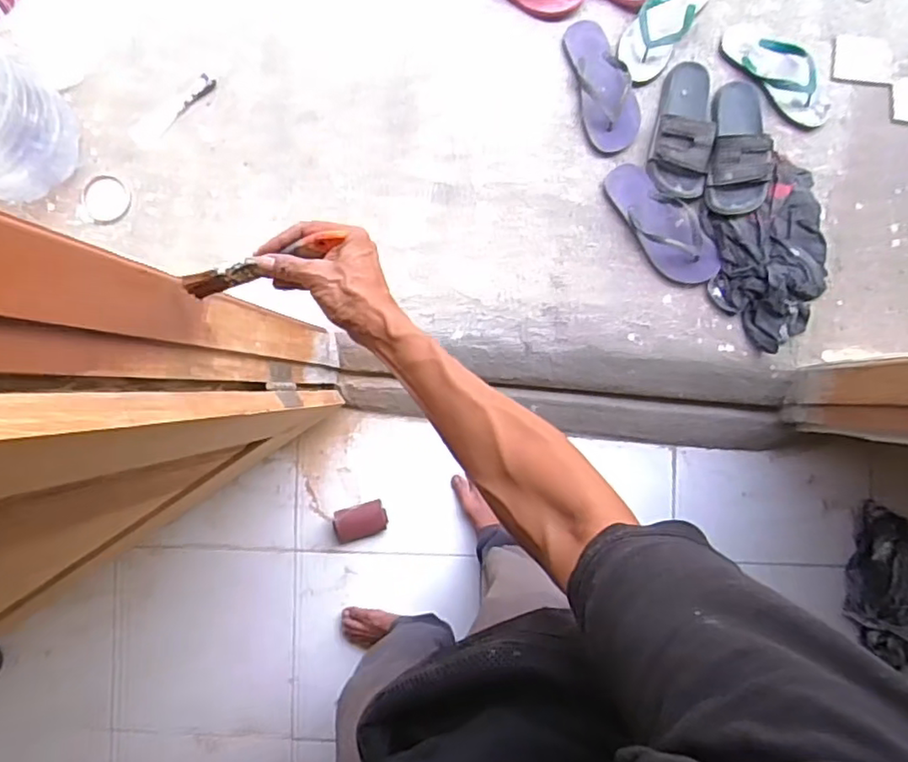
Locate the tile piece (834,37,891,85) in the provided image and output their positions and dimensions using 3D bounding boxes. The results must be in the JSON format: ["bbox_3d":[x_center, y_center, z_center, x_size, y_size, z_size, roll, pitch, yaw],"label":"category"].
[{"bbox_3d":[0.791,-0.621,1.200,0.106,0.008,0.093,5,83,5],"label":"tile piece"}]

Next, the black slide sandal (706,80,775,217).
[{"bbox_3d":[0.536,-0.437,1.162,0.112,0.083,0.252,8,91,2],"label":"black slide sandal"}]

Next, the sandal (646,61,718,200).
[{"bbox_3d":[0.434,-0.480,1.172,0.106,0.065,0.263,11,91,2],"label":"sandal"}]

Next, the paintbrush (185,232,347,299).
[{"bbox_3d":[-0.178,-0.103,0.563,0.166,0.016,0.021,-12,90,21],"label":"paintbrush"}]

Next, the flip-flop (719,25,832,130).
[{"bbox_3d":[0.629,-0.597,1.190,0.115,0.035,0.254,-41,89,2],"label":"flip-flop"}]

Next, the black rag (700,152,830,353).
[{"bbox_3d":[0.578,-0.237,1.147,0.205,0.040,0.341,-4,90,2],"label":"black rag"}]

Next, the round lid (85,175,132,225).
[{"bbox_3d":[-0.706,-0.367,1.261,0.093,0.014,0.094,0,90,2],"label":"round lid"}]

